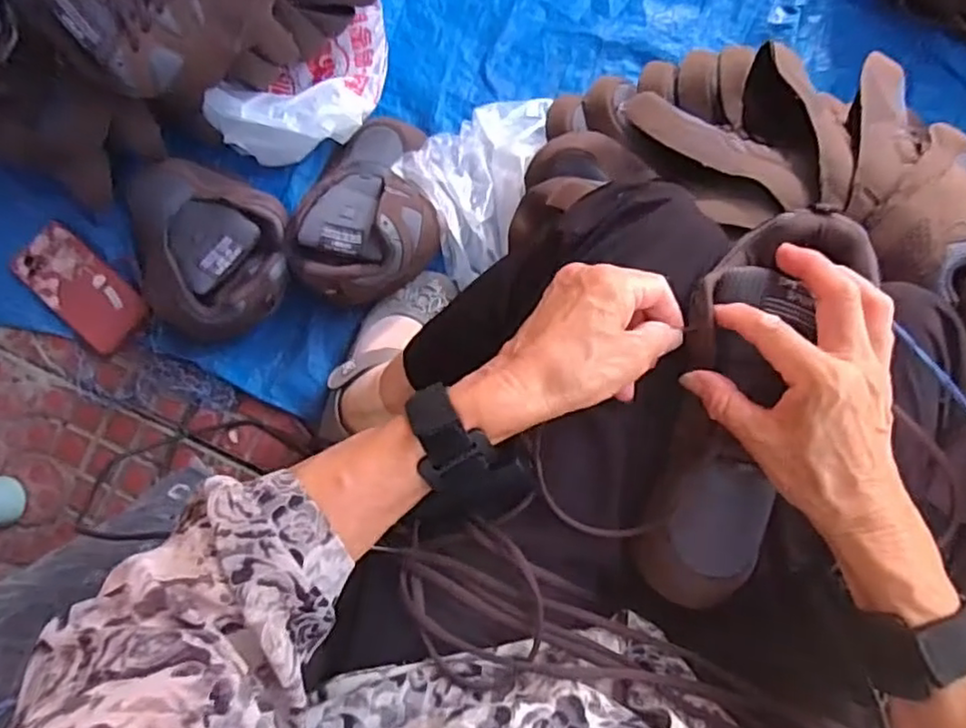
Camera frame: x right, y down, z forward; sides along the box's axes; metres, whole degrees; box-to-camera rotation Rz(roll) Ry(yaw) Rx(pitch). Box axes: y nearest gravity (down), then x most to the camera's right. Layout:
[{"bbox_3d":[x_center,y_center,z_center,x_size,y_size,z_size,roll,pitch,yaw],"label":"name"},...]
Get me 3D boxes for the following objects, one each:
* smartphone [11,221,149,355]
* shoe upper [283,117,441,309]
[{"bbox_3d":[-0.456,-0.085,0.748,0.160,0.013,0.080,40,84,6],"label":"smartphone"},{"bbox_3d":[-0.116,-0.171,0.708,0.145,0.089,0.226,10,82,2],"label":"shoe upper"}]

